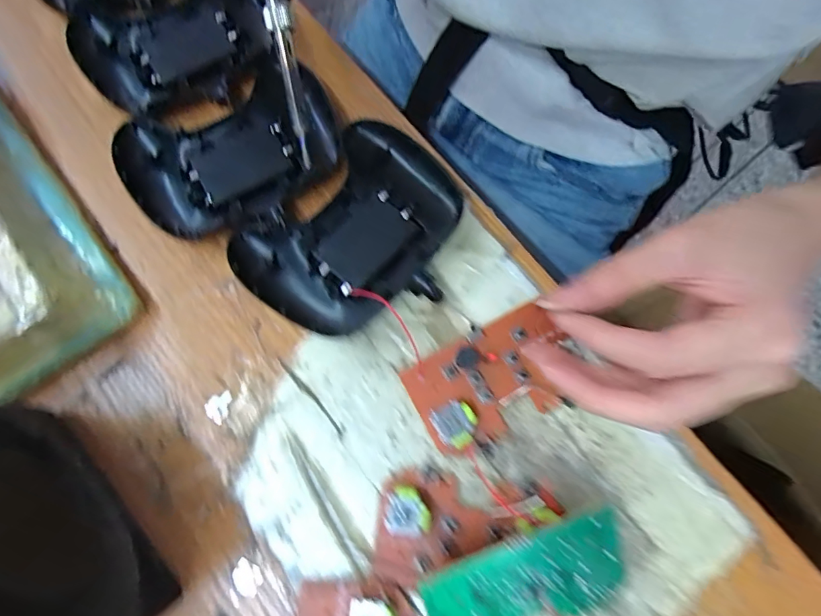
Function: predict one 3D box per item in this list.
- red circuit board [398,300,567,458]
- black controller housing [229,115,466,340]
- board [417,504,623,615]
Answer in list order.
[{"bbox_3d":[0.044,0.037,0.250,0.083,0.016,0.055,-30,75,-10],"label":"red circuit board"},{"bbox_3d":[-0.027,-0.040,0.269,0.095,0.023,0.123,42,76,12],"label":"black controller housing"},{"bbox_3d":[0.052,0.123,0.210,0.090,0.004,0.053,-16,106,-10],"label":"board"}]

